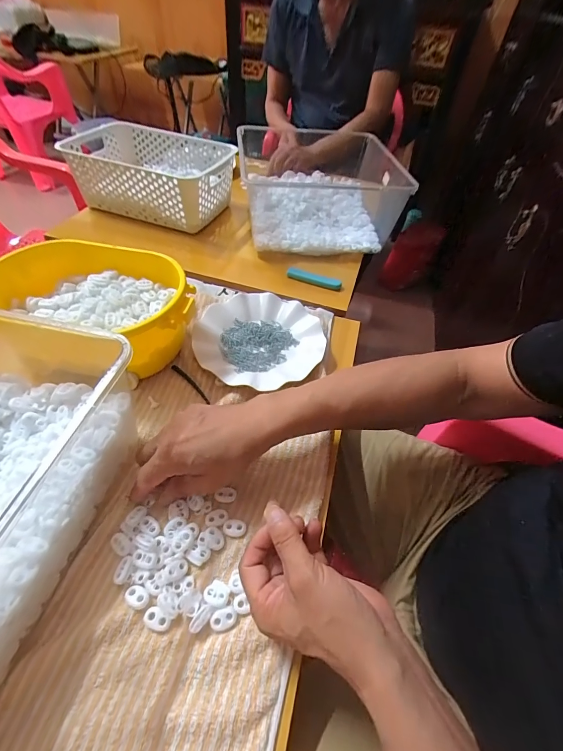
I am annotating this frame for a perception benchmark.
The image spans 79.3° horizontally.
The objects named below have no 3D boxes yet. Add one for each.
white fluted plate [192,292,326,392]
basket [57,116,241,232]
[{"bbox_3d":[-0.032,-0.057,0.490,0.176,0.029,0.174,0,51,0],"label":"white fluted plate"},{"bbox_3d":[-0.269,-0.413,0.719,0.308,0.122,0.202,17,50,10],"label":"basket"}]

